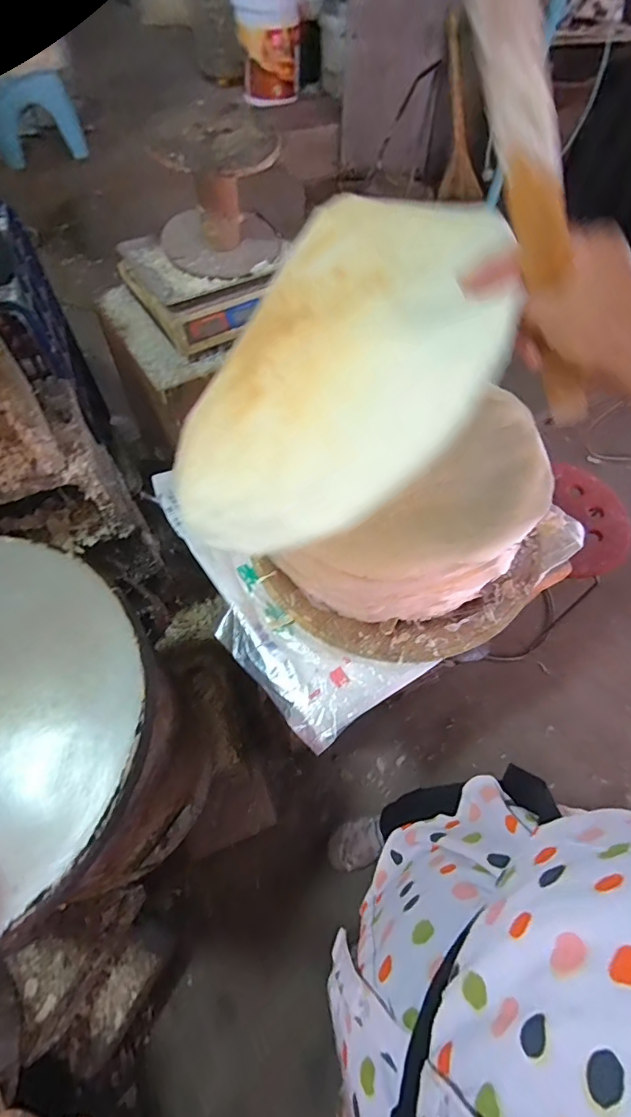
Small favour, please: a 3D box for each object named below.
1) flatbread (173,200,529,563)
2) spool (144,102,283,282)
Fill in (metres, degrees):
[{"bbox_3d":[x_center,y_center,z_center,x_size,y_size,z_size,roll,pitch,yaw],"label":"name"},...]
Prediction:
[{"bbox_3d":[-0.001,-0.160,0.417,0.332,0.019,0.304,-15,65,34],"label":"flatbread"},{"bbox_3d":[-0.186,-0.677,0.904,0.220,0.205,0.206,-7,58,-6],"label":"spool"}]

